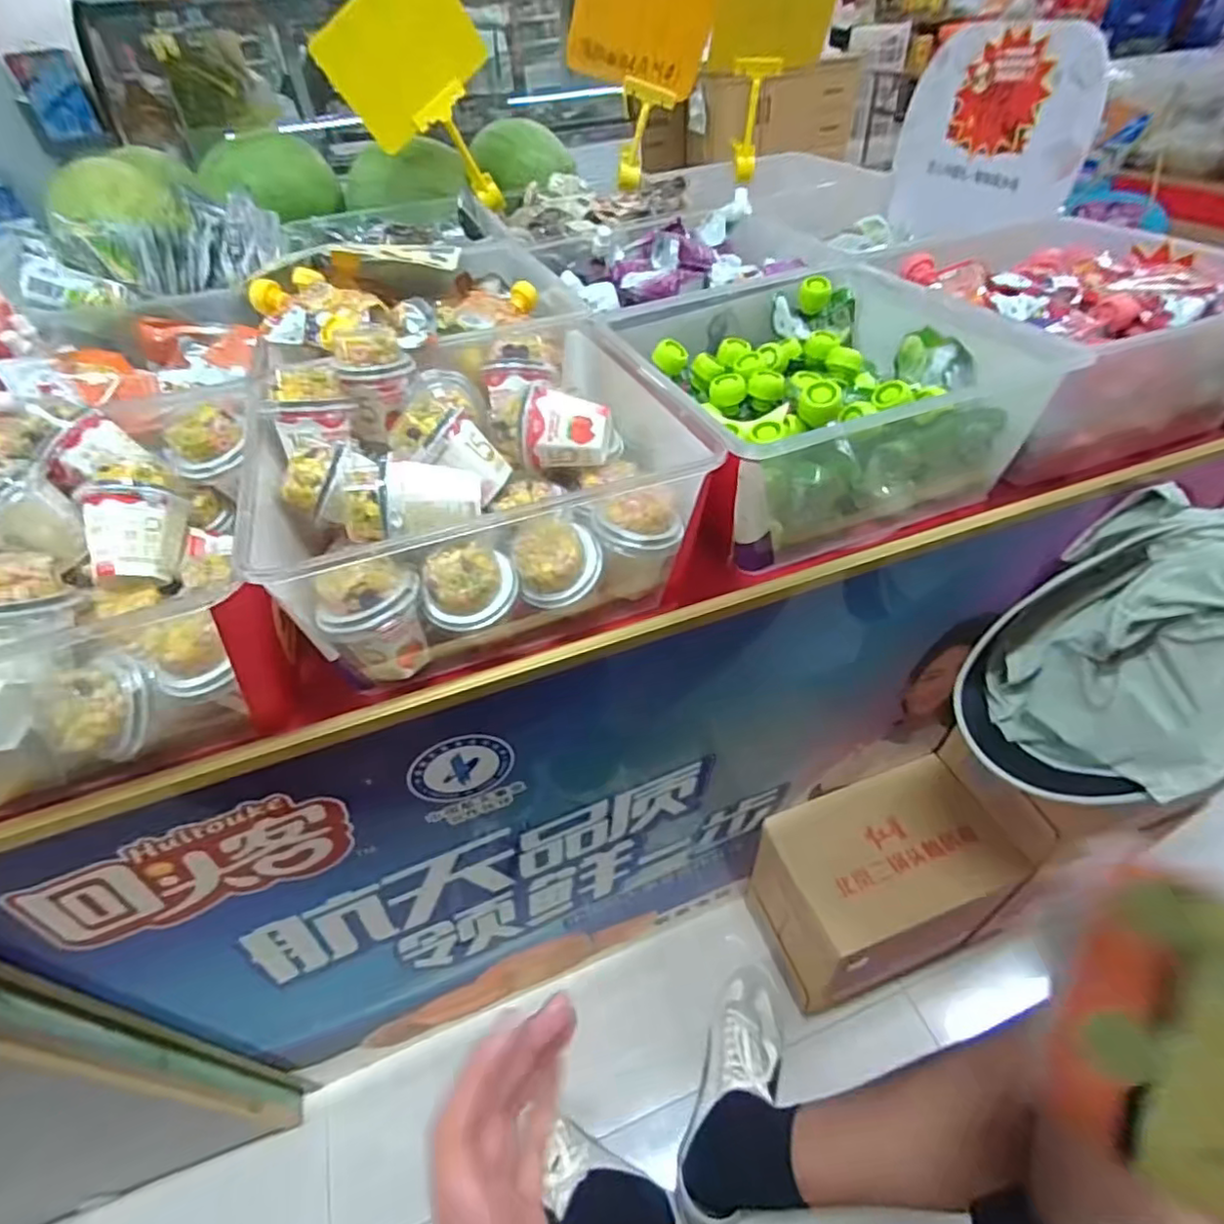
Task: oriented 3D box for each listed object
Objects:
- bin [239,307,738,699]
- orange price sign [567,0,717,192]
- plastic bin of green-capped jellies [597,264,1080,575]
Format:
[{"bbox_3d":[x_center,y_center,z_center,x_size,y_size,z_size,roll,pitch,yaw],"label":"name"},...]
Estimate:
[{"bbox_3d":[-0.116,-0.124,0.507,0.288,0.158,0.314,-17,46,-12],"label":"bin"},{"bbox_3d":[0.050,-0.864,0.982,0.209,0.288,0.095,-29,49,-22],"label":"orange price sign"},{"bbox_3d":[0.180,-0.202,0.572,0.301,0.131,0.337,-15,45,-10],"label":"plastic bin of green-capped jellies"}]

